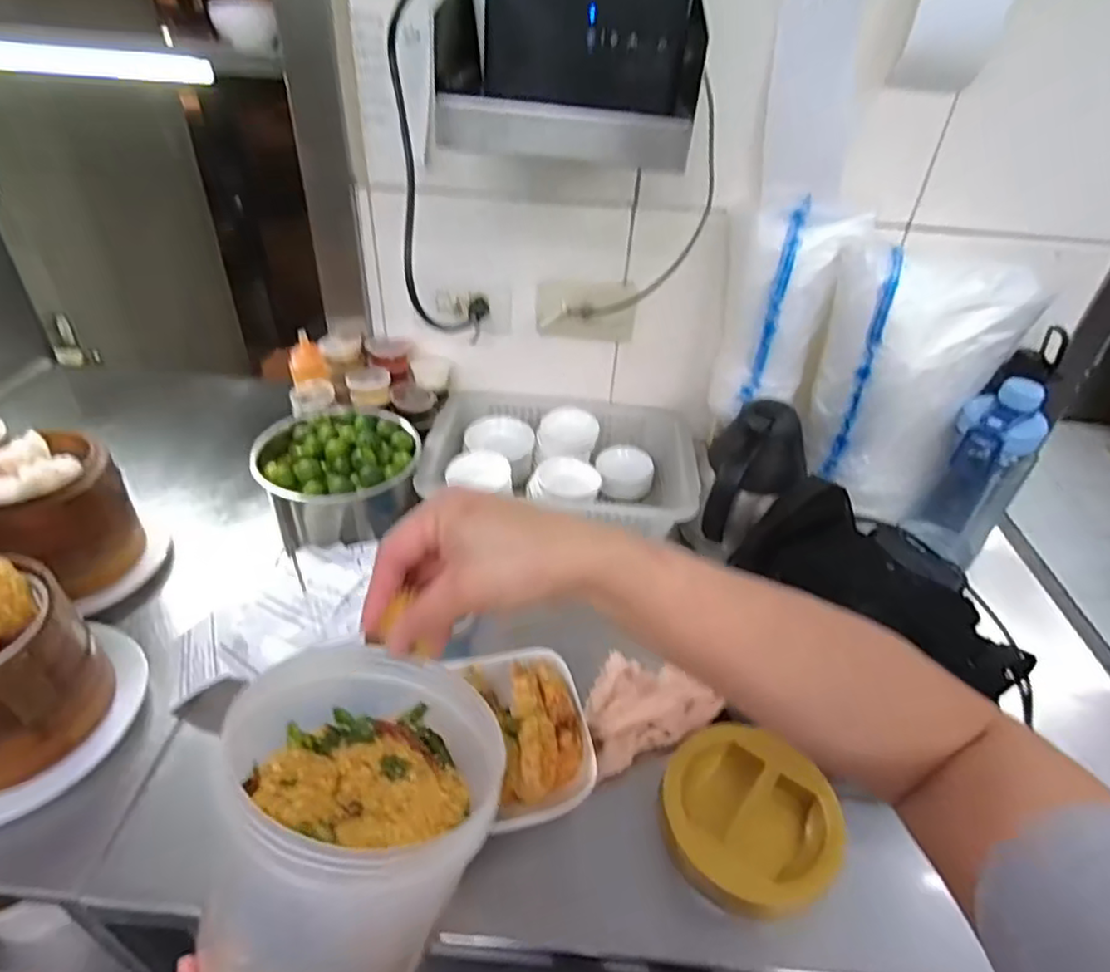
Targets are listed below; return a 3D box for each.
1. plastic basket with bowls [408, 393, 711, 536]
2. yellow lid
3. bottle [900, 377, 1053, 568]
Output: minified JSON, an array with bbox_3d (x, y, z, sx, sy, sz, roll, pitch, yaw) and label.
[{"bbox_3d":[0.009,-0.021,0.799,0.320,0.082,0.221,5,38,3],"label":"plastic basket with bowls"},{"bbox_3d":[0.151,0.265,0.503,0.142,0.035,0.127,24,43,26],"label":"yellow lid"},{"bbox_3d":[0.461,-0.016,0.693,0.091,0.204,0.075,-29,47,-34],"label":"bottle"}]

